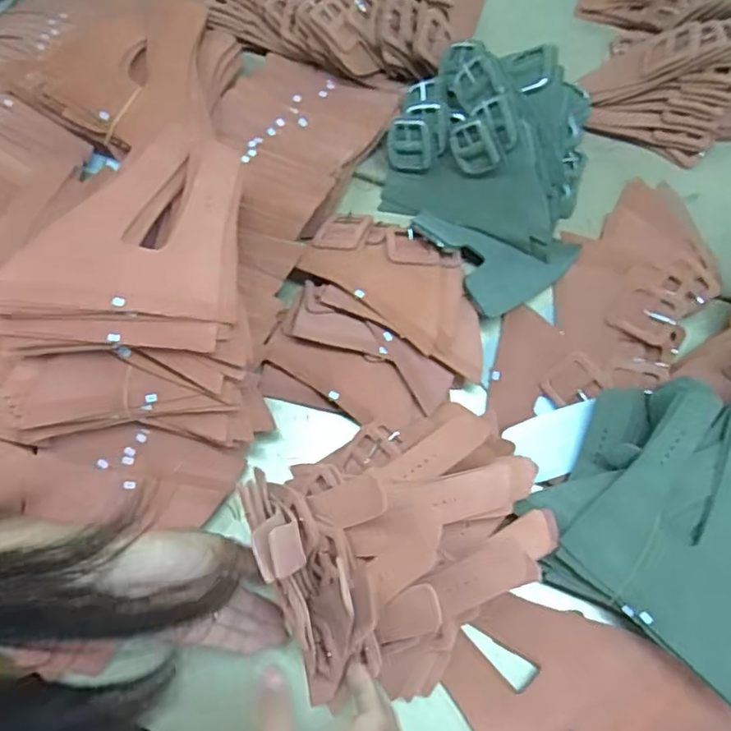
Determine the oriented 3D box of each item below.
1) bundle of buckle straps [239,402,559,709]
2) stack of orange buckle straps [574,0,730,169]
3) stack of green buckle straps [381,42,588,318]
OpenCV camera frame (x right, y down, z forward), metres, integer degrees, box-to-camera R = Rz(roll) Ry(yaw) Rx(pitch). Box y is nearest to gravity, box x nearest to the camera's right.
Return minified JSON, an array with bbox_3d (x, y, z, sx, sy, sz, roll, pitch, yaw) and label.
[{"bbox_3d":[0.035,0.129,0.461,0.203,0.105,0.191,0,70,-1],"label":"bundle of buckle straps"},{"bbox_3d":[0.327,-0.359,0.623,0.192,0.073,0.292,8,73,5],"label":"stack of orange buckle straps"},{"bbox_3d":[0.110,-0.173,0.565,0.188,0.103,0.238,7,73,4],"label":"stack of green buckle straps"}]

